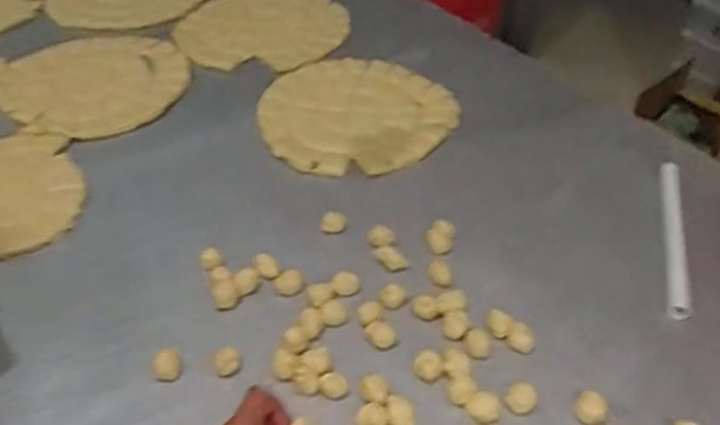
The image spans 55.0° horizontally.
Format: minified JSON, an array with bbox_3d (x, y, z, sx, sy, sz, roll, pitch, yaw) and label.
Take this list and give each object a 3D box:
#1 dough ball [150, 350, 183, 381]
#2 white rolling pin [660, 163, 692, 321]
[{"bbox_3d":[-0.202,0.159,0.722,0.030,0.020,0.026,-4,41,-5],"label":"dough ball"},{"bbox_3d":[0.402,0.030,0.886,0.028,0.020,0.286,11,42,12],"label":"white rolling pin"}]

